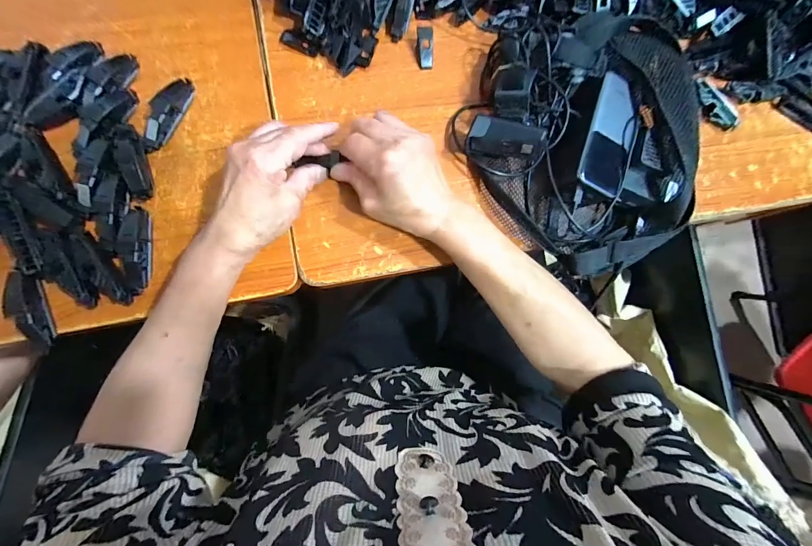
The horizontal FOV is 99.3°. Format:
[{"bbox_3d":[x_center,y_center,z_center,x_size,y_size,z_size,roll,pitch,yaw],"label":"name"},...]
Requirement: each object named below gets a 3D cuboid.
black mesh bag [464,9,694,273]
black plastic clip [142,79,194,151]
[{"bbox_3d":[0.196,-0.138,0.367,0.255,0.063,0.265,-15,85,-8],"label":"black mesh bag"},{"bbox_3d":[-0.238,-0.160,0.342,0.024,0.016,0.082,25,81,-3],"label":"black plastic clip"}]

